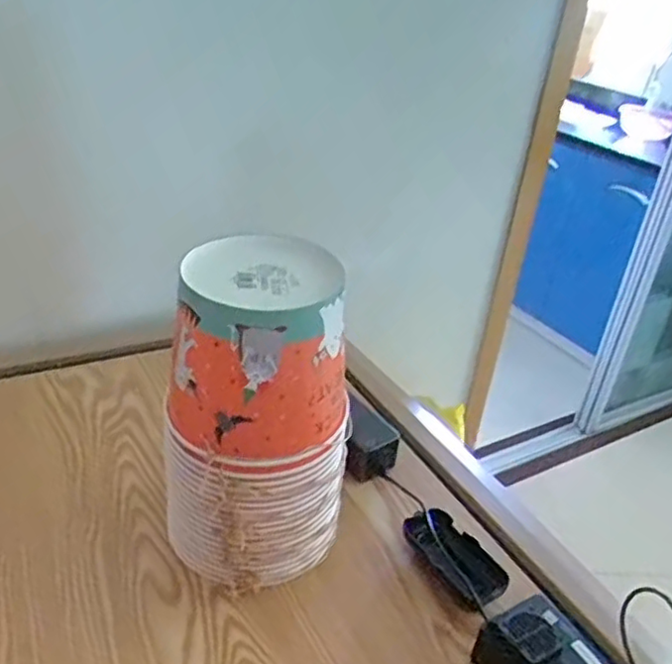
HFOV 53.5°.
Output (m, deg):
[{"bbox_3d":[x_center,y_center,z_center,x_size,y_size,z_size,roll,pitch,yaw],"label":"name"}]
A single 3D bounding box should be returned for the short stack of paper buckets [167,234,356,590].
[{"bbox_3d":[-0.067,0.081,0.579,0.152,0.283,0.135,4,31,-6],"label":"short stack of paper buckets"}]

